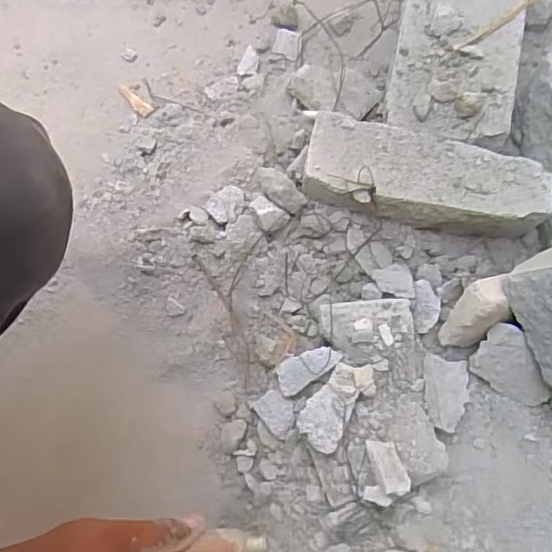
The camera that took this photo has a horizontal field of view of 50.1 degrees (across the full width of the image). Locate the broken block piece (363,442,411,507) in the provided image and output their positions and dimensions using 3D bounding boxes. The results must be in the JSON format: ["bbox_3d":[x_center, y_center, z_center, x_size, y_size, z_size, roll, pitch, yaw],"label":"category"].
[{"bbox_3d":[0.079,0.141,0.423,0.031,0.007,0.044,-2,50,16],"label":"broken block piece"}]

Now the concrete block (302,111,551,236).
[{"bbox_3d":[0.123,-0.081,0.496,0.194,0.058,0.079,12,76,3],"label":"concrete block"}]

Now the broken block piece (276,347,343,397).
[{"bbox_3d":[0.025,0.073,0.470,0.054,0.007,0.026,-31,77,9],"label":"broken block piece"}]

